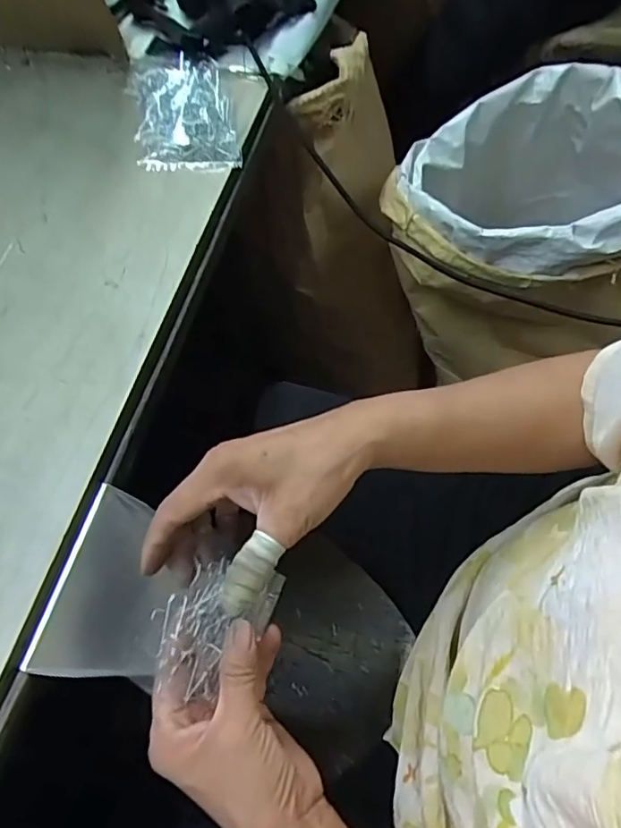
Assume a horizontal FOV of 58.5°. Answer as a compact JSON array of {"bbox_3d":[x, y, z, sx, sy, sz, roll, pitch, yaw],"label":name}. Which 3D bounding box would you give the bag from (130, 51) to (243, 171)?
[{"bbox_3d":[-0.121,-0.284,0.521,0.086,0.024,0.151,-12,65,-7],"label":"bag"}]

